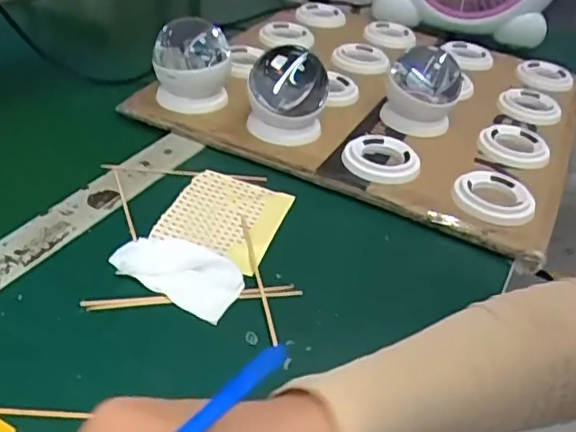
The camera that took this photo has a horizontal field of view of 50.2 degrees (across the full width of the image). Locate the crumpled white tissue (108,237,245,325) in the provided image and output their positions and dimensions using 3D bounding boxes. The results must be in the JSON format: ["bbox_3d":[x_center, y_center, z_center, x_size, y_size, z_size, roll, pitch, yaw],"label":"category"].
[{"bbox_3d":[-0.077,0.038,0.439,0.090,0.014,0.048,22,39,18],"label":"crumpled white tissue"}]

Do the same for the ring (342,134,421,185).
[{"bbox_3d":[0.084,-0.054,0.577,0.065,0.017,0.070,5,37,-4],"label":"ring"}]

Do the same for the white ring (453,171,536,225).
[{"bbox_3d":[0.180,-0.017,0.541,0.075,0.018,0.064,-9,40,-21],"label":"white ring"}]

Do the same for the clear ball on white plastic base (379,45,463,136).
[{"bbox_3d":[0.138,-0.132,0.631,0.074,0.080,0.078,15,38,9],"label":"clear ball on white plastic base"}]

